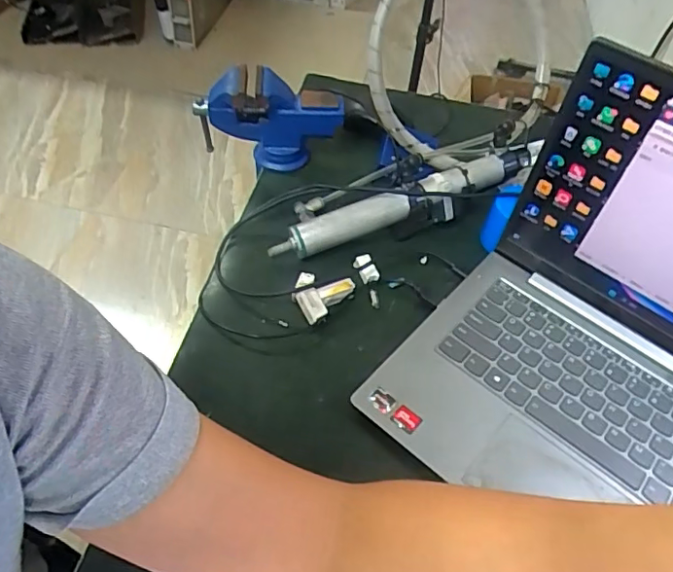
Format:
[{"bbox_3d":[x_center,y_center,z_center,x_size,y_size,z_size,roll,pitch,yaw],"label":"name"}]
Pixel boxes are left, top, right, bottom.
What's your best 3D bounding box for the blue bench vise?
[{"bbox_3d":[-0.071,-0.177,0.601,0.149,0.089,0.060,14,50,6],"label":"blue bench vise"}]

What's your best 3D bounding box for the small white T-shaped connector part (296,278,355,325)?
[{"bbox_3d":[-0.006,0.011,0.493,0.053,0.022,0.022,-22,55,-22],"label":"small white T-shaped connector part"}]

